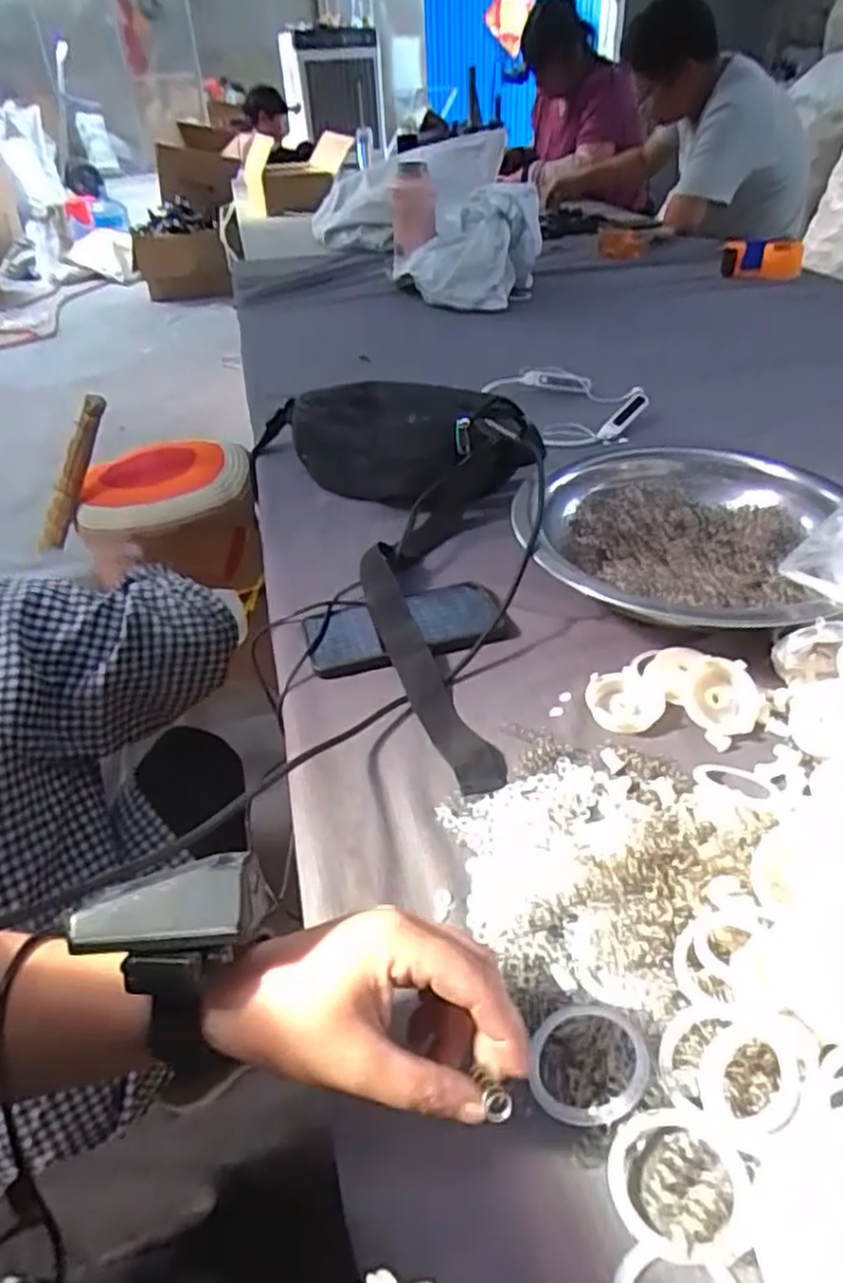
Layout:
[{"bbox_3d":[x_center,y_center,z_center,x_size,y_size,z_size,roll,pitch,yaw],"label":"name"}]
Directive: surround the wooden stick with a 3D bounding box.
[{"bbox_3d":[-0.595,-0.285,1.240,0.040,0.293,0.044,14,27,-32],"label":"wooden stick"}]

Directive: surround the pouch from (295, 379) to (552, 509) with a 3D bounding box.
[{"bbox_3d":[-0.025,-0.214,0.801,0.311,0.107,0.096,11,40,18],"label":"pouch"}]

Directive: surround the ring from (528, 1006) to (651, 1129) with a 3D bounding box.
[{"bbox_3d":[0.078,0.193,0.335,0.051,0.011,0.053,-2,38,2],"label":"ring"}]

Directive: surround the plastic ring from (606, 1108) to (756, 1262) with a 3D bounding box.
[{"bbox_3d":[0.106,0.223,0.298,0.055,0.008,0.050,-2,38,2],"label":"plastic ring"}]

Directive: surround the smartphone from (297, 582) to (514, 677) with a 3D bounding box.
[{"bbox_3d":[-0.013,-0.014,0.614,0.166,0.017,0.082,-11,39,-9],"label":"smartphone"}]

